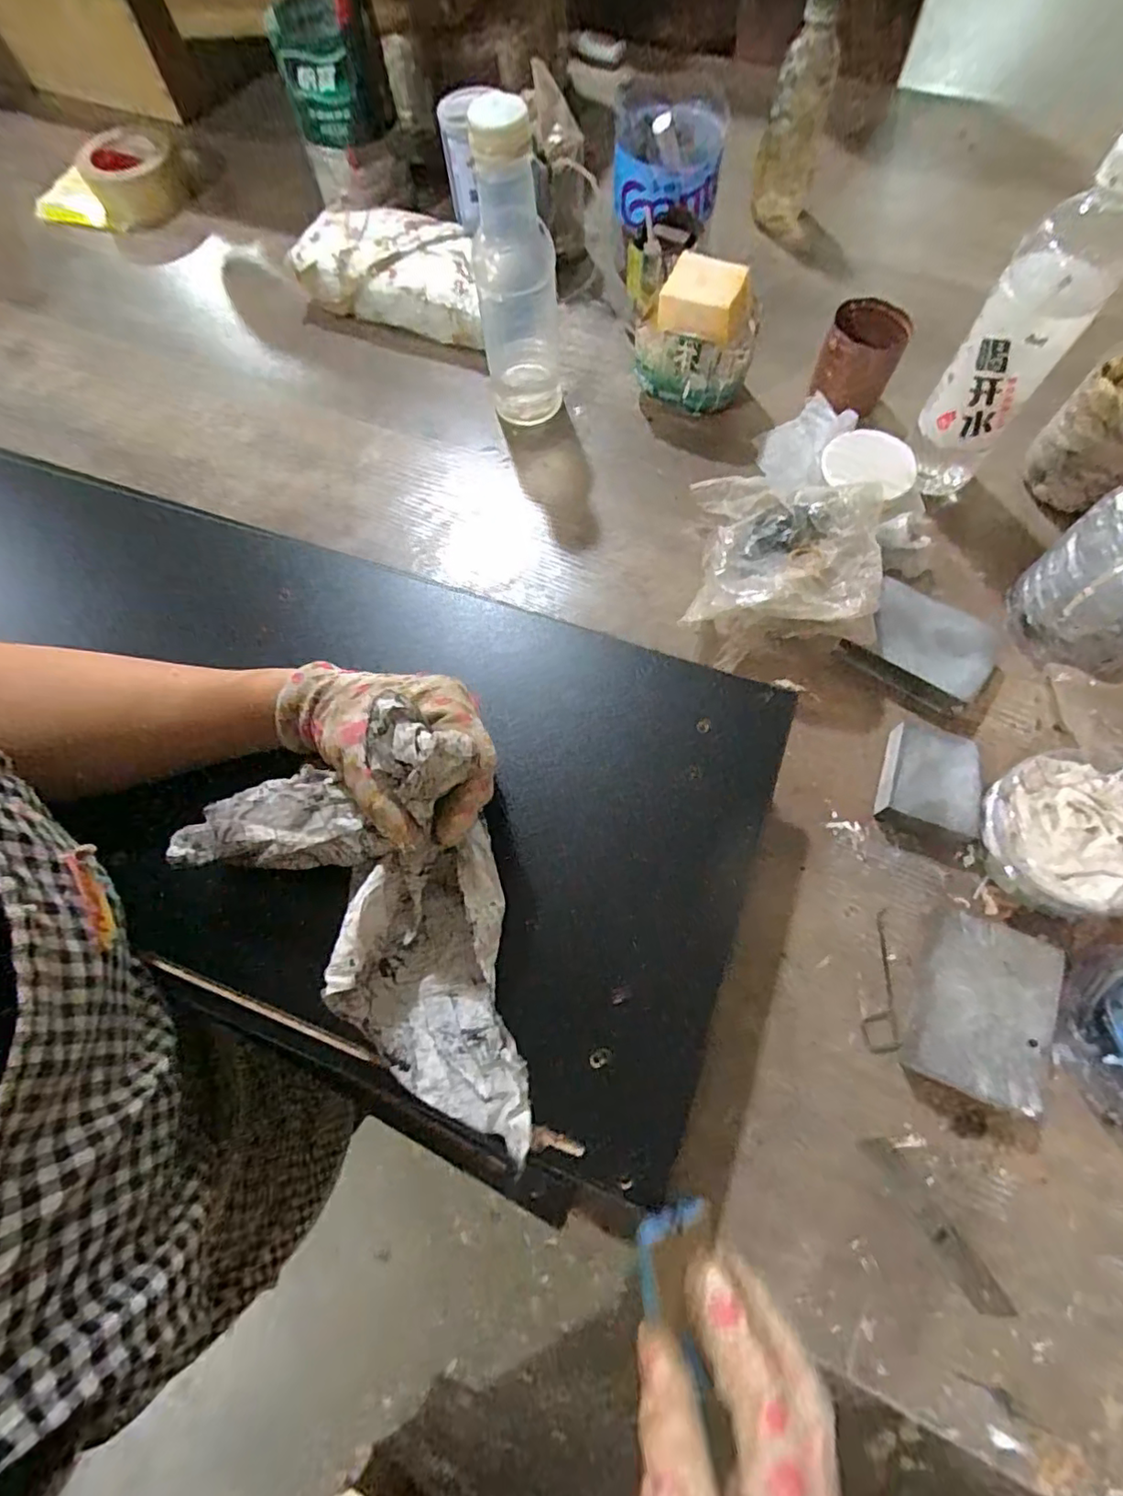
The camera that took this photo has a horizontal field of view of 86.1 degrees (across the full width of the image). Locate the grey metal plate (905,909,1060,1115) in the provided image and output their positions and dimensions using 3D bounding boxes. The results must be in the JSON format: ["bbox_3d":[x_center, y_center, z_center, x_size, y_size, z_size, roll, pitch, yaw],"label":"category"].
[{"bbox_3d":[0.252,0.156,0.363,0.071,0.024,0.100,26,72,12],"label":"grey metal plate"}]

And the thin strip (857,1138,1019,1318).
[{"bbox_3d":[0.207,0.264,0.333,0.017,0.004,0.095,-32,71,-9],"label":"thin strip"}]

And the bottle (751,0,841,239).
[{"bbox_3d":[0.231,-0.616,0.592,0.059,0.167,0.054,12,70,7],"label":"bottle"}]

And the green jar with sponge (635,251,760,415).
[{"bbox_3d":[0.118,-0.361,0.534,0.102,0.096,0.084,12,70,7],"label":"green jar with sponge"}]

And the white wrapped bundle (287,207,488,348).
[{"bbox_3d":[-0.156,-0.485,0.614,0.225,0.074,0.097,22,71,11],"label":"white wrapped bundle"}]

